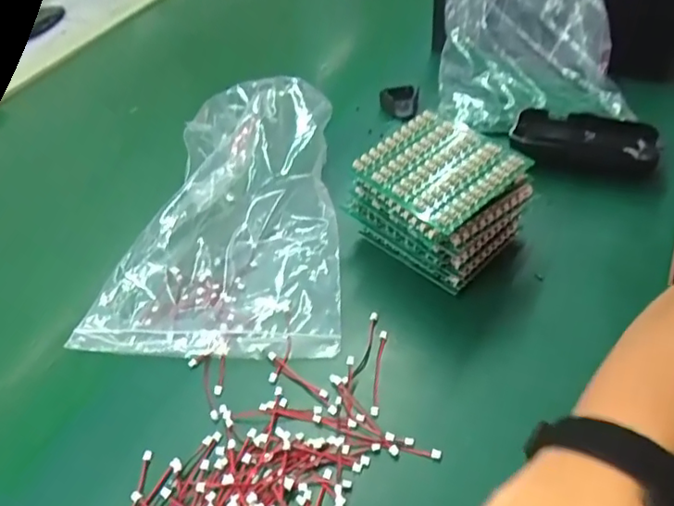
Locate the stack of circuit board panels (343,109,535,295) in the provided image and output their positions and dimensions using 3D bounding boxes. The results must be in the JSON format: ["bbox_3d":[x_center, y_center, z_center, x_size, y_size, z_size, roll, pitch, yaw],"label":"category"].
[{"bbox_3d":[0.069,-0.031,0.392,0.084,0.083,0.086,-32,50,-21],"label":"stack of circuit board panels"}]

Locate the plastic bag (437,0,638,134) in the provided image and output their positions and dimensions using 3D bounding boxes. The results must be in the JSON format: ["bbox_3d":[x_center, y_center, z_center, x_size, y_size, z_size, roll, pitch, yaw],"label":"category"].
[{"bbox_3d":[0.176,-0.214,0.522,0.155,0.114,0.186,3,47,11],"label":"plastic bag"}]

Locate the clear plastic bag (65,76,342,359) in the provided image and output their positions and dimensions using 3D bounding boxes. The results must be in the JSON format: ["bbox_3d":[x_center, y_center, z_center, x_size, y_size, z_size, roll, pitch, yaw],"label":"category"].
[{"bbox_3d":[-0.084,-0.036,0.418,0.173,0.075,0.220,-2,46,6],"label":"clear plastic bag"}]

